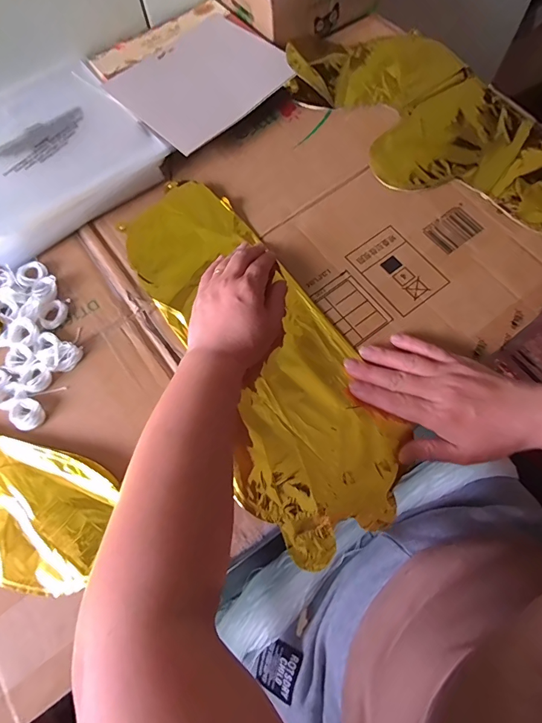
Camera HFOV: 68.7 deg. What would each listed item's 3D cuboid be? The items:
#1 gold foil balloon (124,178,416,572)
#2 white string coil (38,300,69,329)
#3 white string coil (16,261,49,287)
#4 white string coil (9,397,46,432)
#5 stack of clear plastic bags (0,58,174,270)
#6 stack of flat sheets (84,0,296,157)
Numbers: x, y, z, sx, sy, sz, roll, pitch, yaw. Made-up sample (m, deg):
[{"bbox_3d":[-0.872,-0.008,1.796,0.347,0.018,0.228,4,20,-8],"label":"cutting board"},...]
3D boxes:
[{"bbox_3d":[-0.019,-0.023,0.392,0.149,0.009,0.399,-30,72,-9],"label":"gold foil balloon"},{"bbox_3d":[-0.219,-0.048,0.399,0.022,0.009,0.031,21,71,10],"label":"white string coil"},{"bbox_3d":[-0.252,-0.092,0.417,0.026,0.008,0.031,26,72,12],"label":"white string coil"},{"bbox_3d":[-0.222,0.047,0.361,0.030,0.007,0.026,35,74,15],"label":"white string coil"},{"bbox_3d":[-0.267,-0.247,0.467,0.215,0.031,0.233,-37,72,-11],"label":"stack of clear plastic bags"},{"bbox_3d":[-0.095,-0.363,0.502,0.201,0.030,0.208,-41,72,-12],"label":"stack of flat sheets"}]

